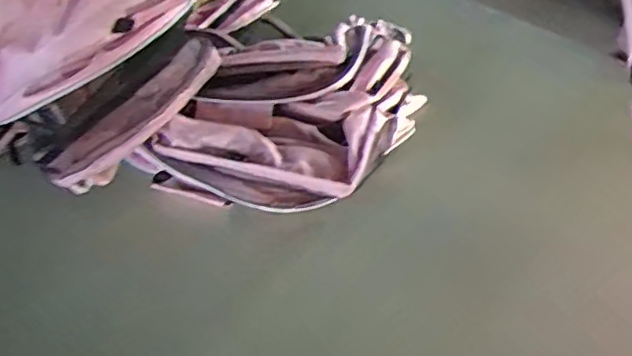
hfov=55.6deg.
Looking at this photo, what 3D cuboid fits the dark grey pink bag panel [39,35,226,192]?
[{"bbox_3d":[-0.272,-0.108,0.888,0.306,0.119,0.052,-46,58,-12],"label":"dark grey pink bag panel"}]

